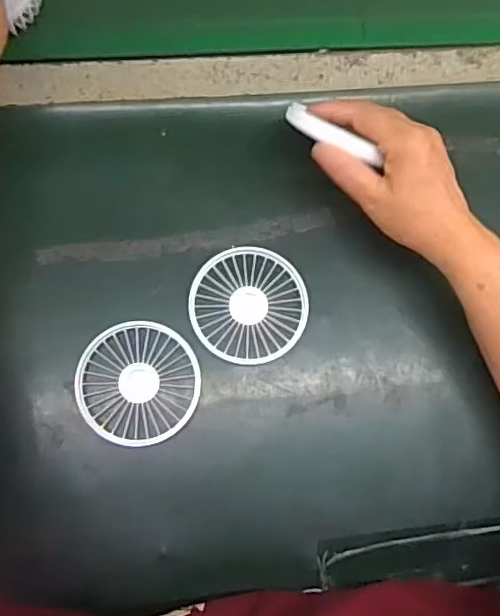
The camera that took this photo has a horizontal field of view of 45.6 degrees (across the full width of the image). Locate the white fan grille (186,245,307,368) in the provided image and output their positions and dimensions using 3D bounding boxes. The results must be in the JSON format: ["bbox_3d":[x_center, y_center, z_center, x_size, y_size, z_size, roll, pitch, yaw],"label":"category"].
[{"bbox_3d":[0.000,-0.003,0.459,0.087,0.006,0.088,1,77,-3],"label":"white fan grille"}]

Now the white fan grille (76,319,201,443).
[{"bbox_3d":[-0.083,0.056,0.442,0.086,0.009,0.087,1,77,-3],"label":"white fan grille"}]

